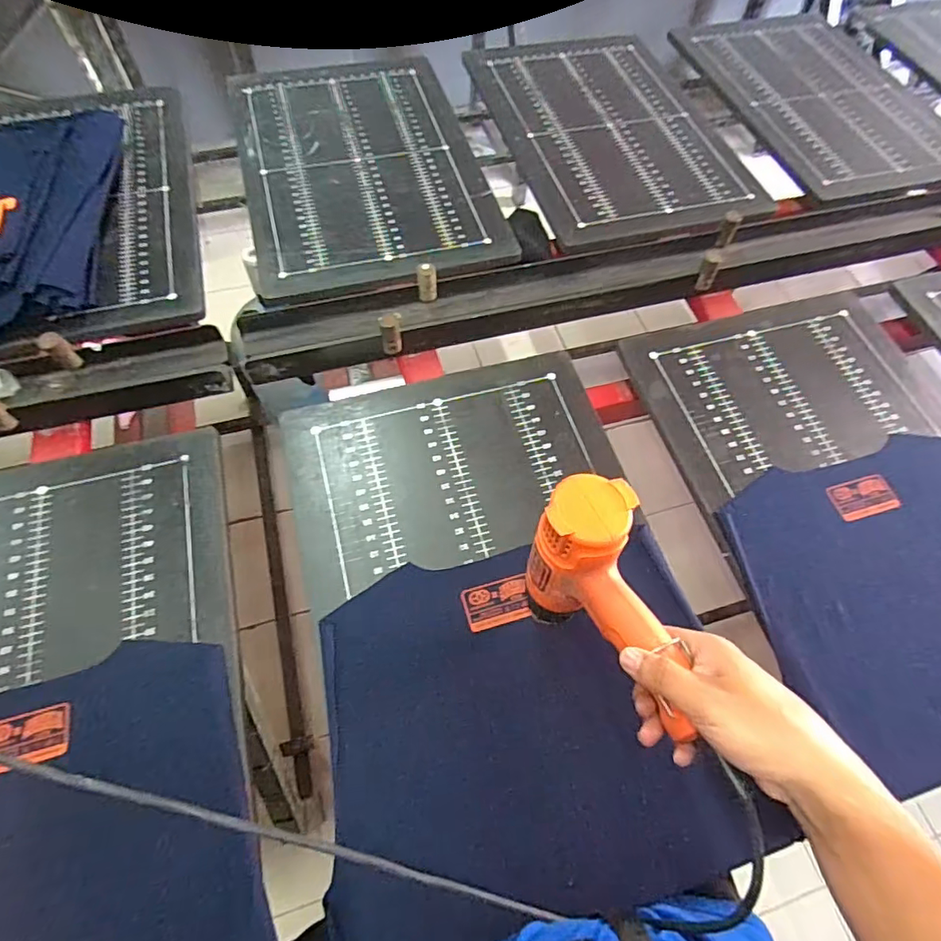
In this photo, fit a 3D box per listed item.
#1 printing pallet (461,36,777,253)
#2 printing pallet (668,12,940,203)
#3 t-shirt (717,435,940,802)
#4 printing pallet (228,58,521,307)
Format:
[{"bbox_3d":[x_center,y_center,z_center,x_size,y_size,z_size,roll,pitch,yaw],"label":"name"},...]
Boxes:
[{"bbox_3d":[0.257,-0.662,1.016,0.406,0.017,0.594,-11,64,-9],"label":"printing pallet"},{"bbox_3d":[0.717,-0.781,1.103,0.393,0.033,0.664,-11,61,-10],"label":"printing pallet"},{"bbox_3d":[0.529,0.135,0.622,0.407,0.038,0.340,-13,64,-9],"label":"t-shirt"},{"bbox_3d":[-0.196,-0.551,0.937,0.393,0.023,0.635,-14,64,-10],"label":"printing pallet"}]

